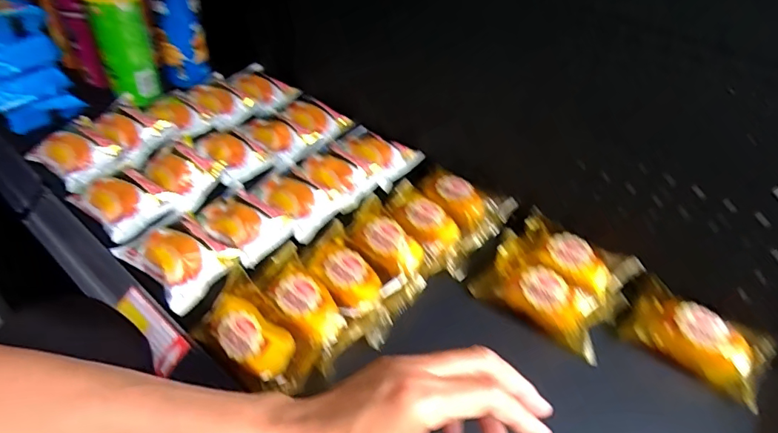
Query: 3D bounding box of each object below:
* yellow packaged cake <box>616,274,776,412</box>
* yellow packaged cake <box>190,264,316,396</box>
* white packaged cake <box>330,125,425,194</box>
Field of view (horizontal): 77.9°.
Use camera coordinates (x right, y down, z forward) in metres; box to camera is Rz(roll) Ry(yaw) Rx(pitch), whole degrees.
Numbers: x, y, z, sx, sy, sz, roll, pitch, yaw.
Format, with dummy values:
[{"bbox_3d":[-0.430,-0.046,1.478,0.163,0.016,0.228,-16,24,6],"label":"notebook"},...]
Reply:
[{"bbox_3d":[0.280,0.108,0.440,0.122,0.043,0.070,35,48,29],"label":"yellow packaged cake"},{"bbox_3d":[-0.114,0.095,0.395,0.117,0.047,0.053,33,47,27],"label":"yellow packaged cake"},{"bbox_3d":[-0.024,-0.077,0.613,0.100,0.029,0.079,31,46,25],"label":"white packaged cake"}]

